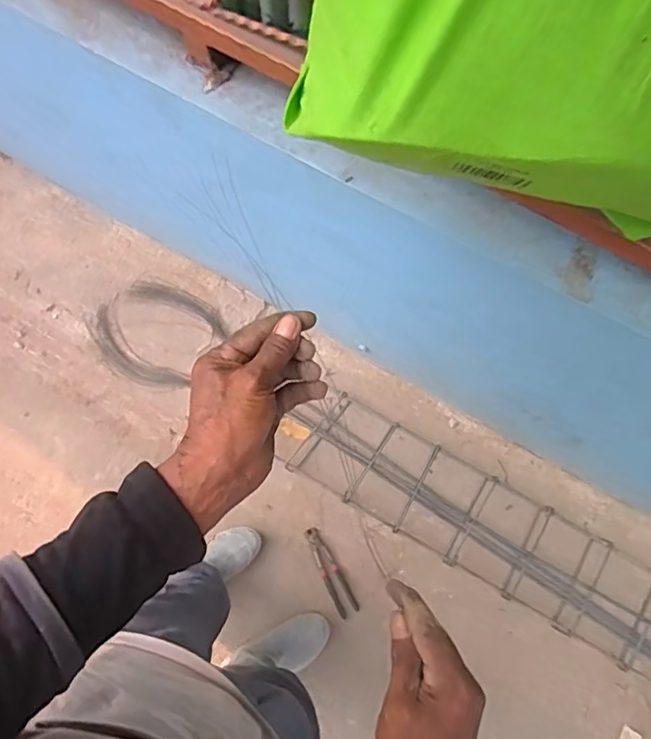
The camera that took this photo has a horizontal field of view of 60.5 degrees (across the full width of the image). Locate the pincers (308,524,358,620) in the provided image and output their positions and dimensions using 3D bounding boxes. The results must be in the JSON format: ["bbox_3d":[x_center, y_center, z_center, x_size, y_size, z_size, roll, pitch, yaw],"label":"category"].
[{"bbox_3d":[0.009,0.482,1.337,0.048,0.015,0.214,-26,65,-6],"label":"pincers"}]

